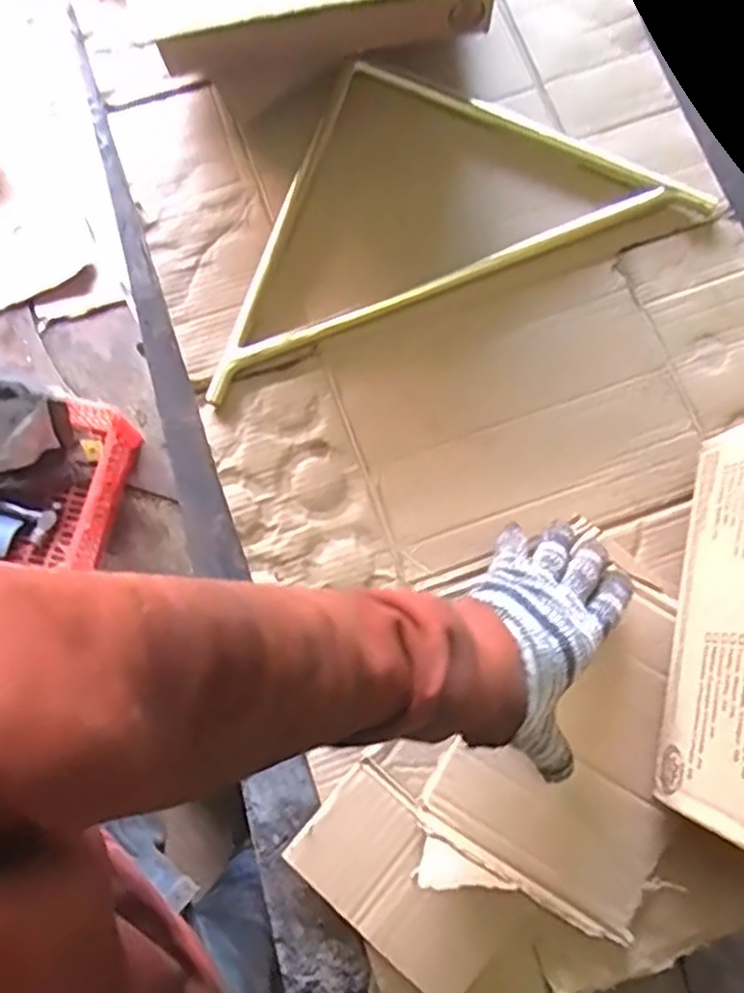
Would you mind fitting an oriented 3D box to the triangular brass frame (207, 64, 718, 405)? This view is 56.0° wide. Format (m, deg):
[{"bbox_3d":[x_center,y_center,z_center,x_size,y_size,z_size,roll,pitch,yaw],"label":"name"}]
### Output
[{"bbox_3d":[0.040,-0.281,0.636,0.464,0.028,0.244,-20,80,-5],"label":"triangular brass frame"}]

